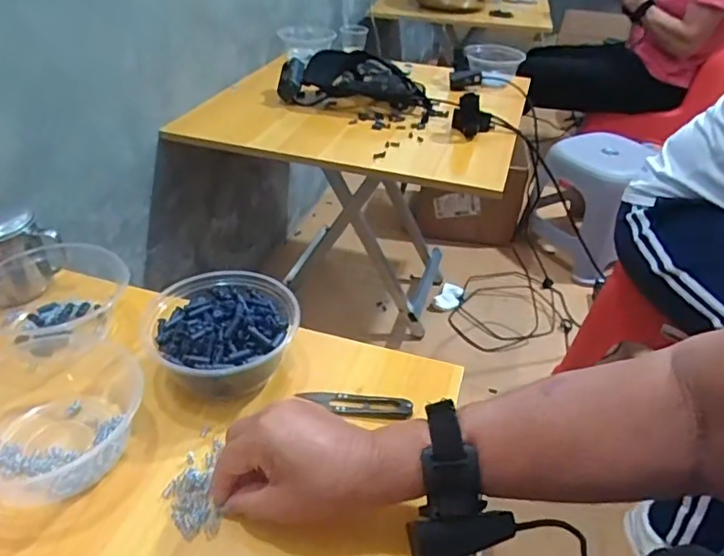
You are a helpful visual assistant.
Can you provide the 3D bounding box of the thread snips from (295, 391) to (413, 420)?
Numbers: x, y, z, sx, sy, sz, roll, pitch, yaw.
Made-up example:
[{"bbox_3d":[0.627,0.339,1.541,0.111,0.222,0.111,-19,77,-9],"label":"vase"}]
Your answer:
[{"bbox_3d":[-0.007,0.110,0.492,0.099,0.008,0.024,6,36,5],"label":"thread snips"}]

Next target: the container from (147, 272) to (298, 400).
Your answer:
[{"bbox_3d":[-0.122,0.052,0.516,0.130,0.061,0.129,2,36,-1],"label":"container"}]

